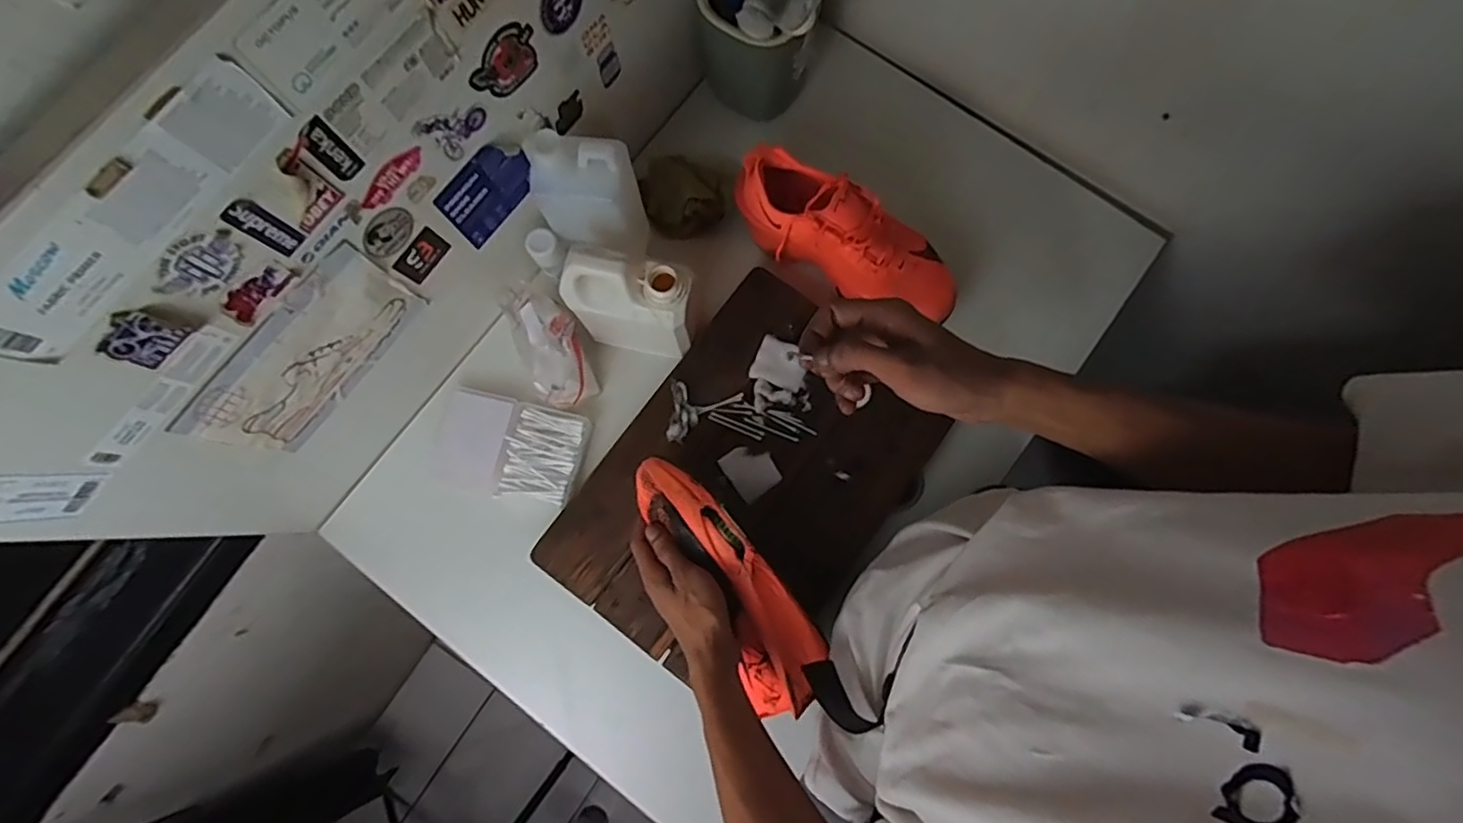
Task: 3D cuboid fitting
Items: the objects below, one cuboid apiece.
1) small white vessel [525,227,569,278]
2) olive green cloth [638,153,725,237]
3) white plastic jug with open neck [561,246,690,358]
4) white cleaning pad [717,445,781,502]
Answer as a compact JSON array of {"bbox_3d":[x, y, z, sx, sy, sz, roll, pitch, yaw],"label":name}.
[{"bbox_3d":[-0.202,-0.176,0.687,0.033,0.048,0.035,31,81,6],"label":"small white vessel"},{"bbox_3d":[-0.066,-0.266,0.759,0.085,0.035,0.102,-36,81,-6],"label":"olive green cloth"},{"bbox_3d":[-0.103,-0.113,0.656,0.125,0.151,0.063,11,80,2],"label":"white plastic jug with open neck"},{"bbox_3d":[0.022,0.062,0.670,0.050,0.007,0.058,-35,81,-6],"label":"white cleaning pad"}]

